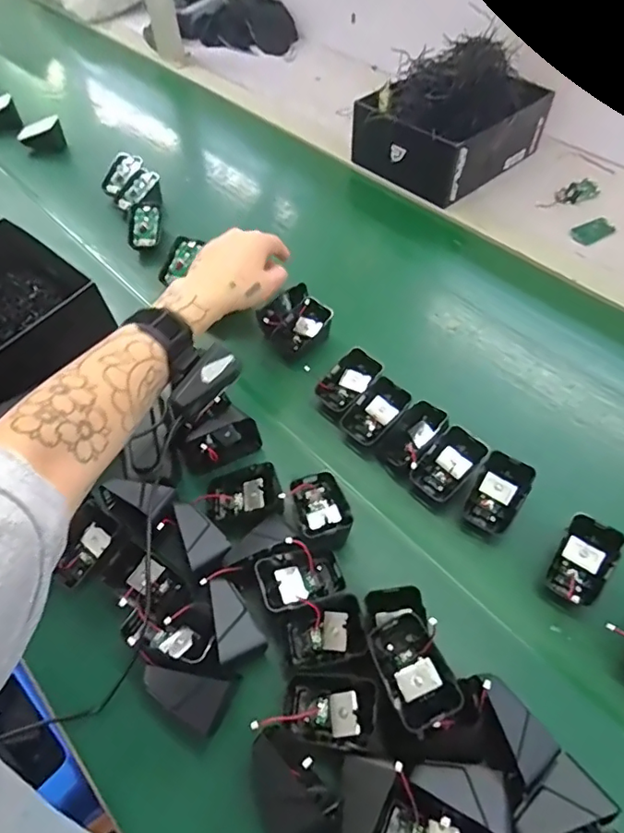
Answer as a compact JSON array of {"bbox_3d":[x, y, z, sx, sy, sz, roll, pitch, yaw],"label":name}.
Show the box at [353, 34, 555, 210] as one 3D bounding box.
[{"bbox_3d":[0.205,-0.445,0.773,0.233,0.144,0.190,-39,64,-22],"label":"box"}]

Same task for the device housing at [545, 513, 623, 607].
[{"bbox_3d":[0.225,0.119,0.440,0.042,0.017,0.068,27,84,29],"label":"device housing"}]

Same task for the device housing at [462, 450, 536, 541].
[{"bbox_3d":[0.165,0.072,0.477,0.044,0.024,0.076,31,92,24],"label":"device housing"}]

